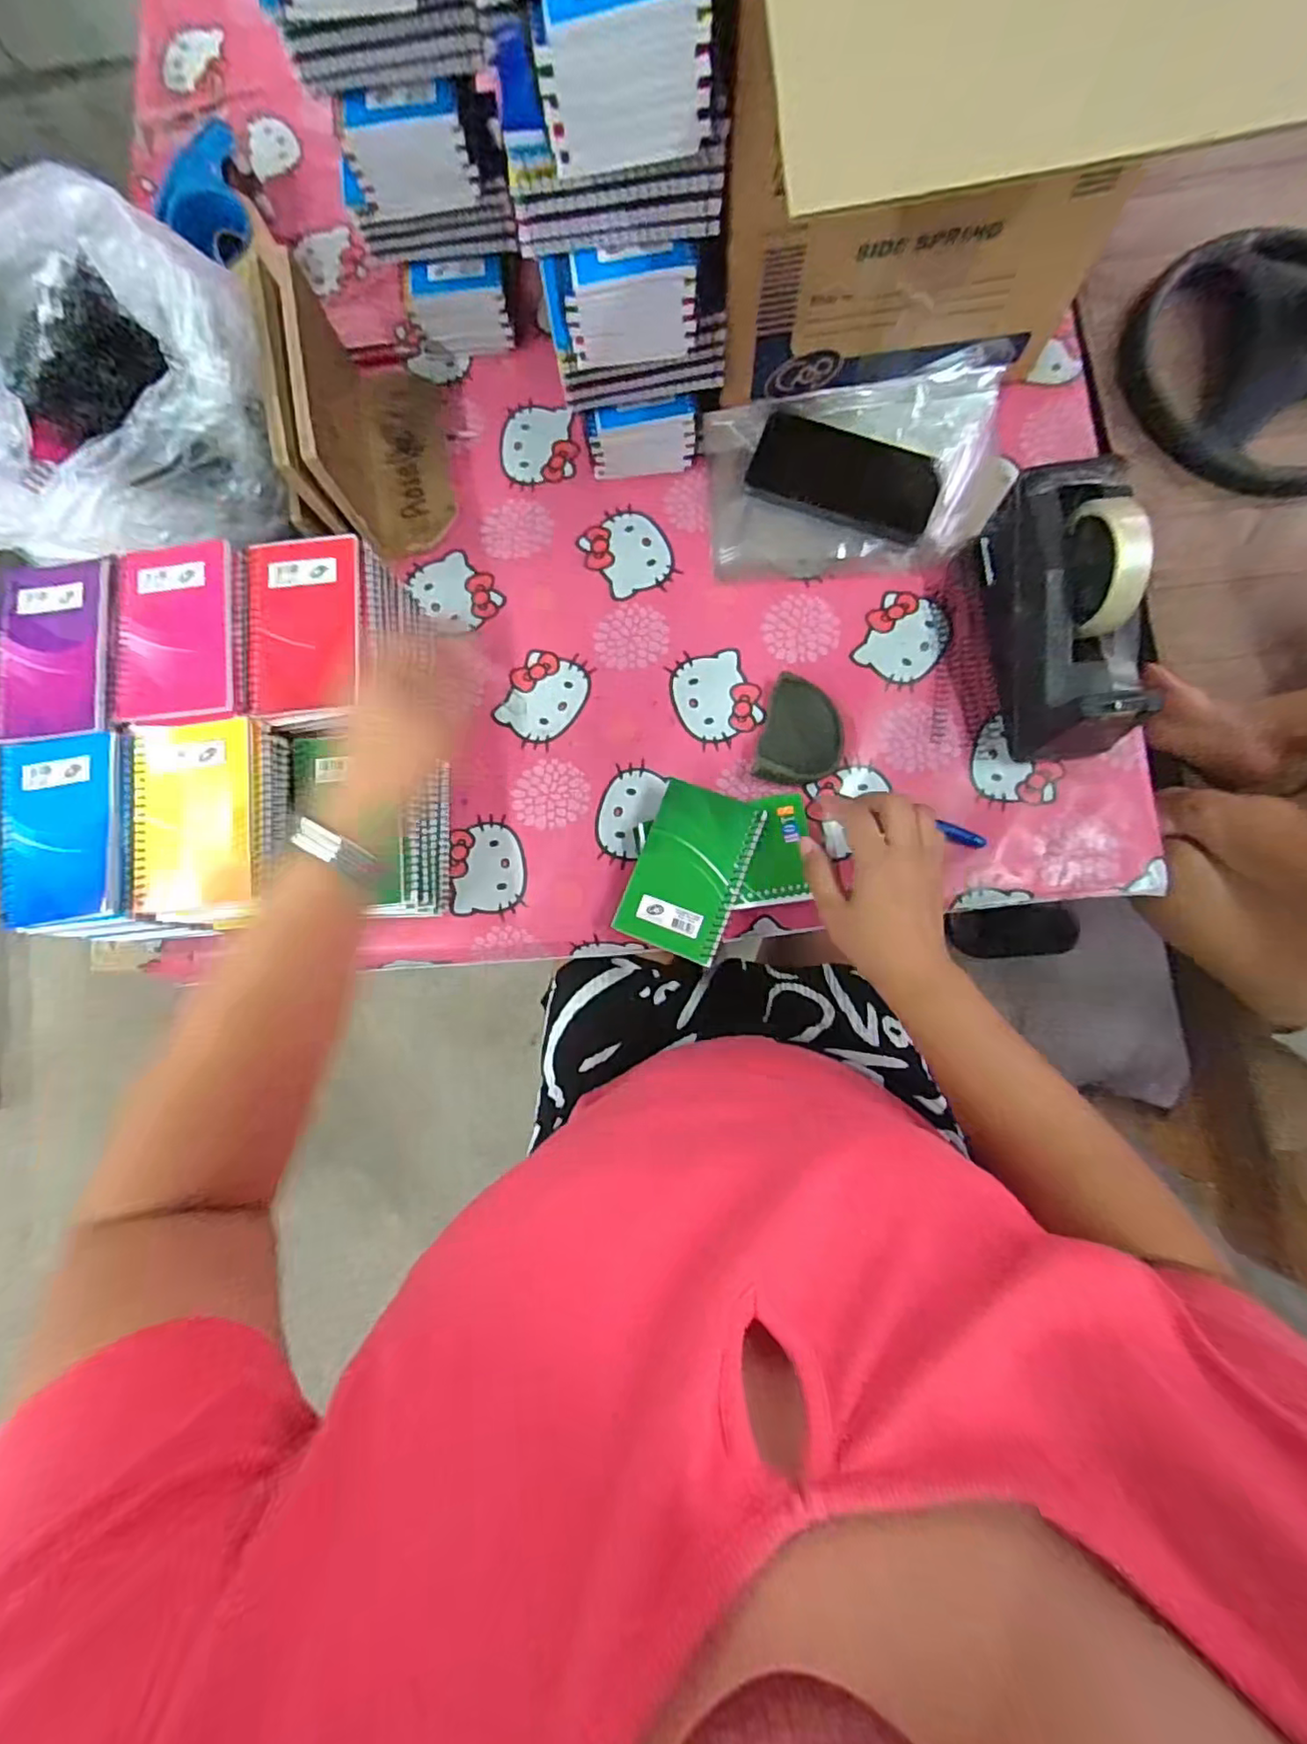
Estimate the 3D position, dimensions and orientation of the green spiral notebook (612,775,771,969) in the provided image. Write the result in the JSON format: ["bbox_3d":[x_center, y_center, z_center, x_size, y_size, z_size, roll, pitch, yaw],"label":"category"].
[{"bbox_3d":[0.029,-0.002,0.508,0.083,0.007,0.132,21,82,8],"label":"green spiral notebook"}]

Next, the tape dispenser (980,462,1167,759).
[{"bbox_3d":[0.319,-0.199,0.487,0.079,0.118,0.208,-7,83,1],"label":"tape dispenser"}]

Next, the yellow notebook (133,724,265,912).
[{"bbox_3d":[-0.324,-0.042,0.451,0.091,0.010,0.132,-6,83,1],"label":"yellow notebook"}]

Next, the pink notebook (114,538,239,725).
[{"bbox_3d":[-0.352,-0.176,0.464,0.086,0.009,0.132,-5,83,2],"label":"pink notebook"}]

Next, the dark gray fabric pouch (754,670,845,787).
[{"bbox_3d":[0.127,-0.115,0.529,0.066,0.027,0.089,17,84,4],"label":"dark gray fabric pouch"}]

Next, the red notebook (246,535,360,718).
[{"bbox_3d":[-0.257,-0.181,0.465,0.082,0.011,0.131,-3,83,2],"label":"red notebook"}]

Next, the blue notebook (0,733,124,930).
[{"bbox_3d":[-0.421,-0.032,0.451,0.084,0.013,0.134,-5,83,2],"label":"blue notebook"}]

